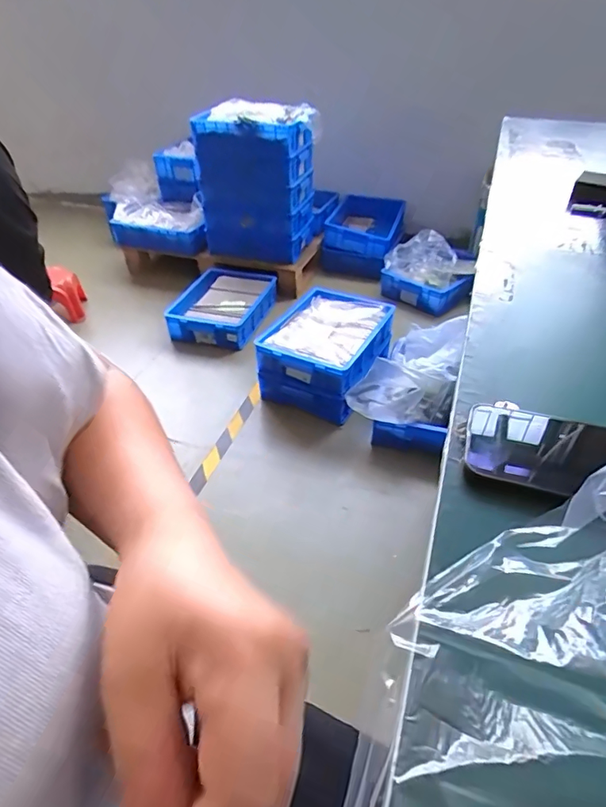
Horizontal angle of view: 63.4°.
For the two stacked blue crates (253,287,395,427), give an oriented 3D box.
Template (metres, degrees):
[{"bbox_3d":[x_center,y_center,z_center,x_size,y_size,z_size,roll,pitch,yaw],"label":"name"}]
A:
[{"bbox_3d":[0.062,-0.160,1.606,0.347,0.222,0.376,17,44,20],"label":"two stacked blue crates"}]

